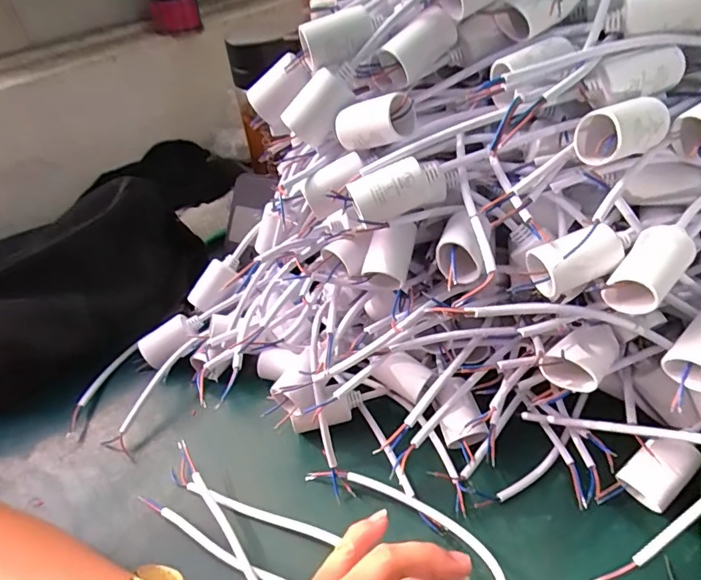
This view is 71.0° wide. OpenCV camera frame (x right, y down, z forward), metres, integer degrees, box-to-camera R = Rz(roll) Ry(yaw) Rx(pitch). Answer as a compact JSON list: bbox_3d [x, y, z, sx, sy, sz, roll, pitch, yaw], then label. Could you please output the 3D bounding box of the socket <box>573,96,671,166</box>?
[{"bbox_3d":[0.147,-0.087,0.264,0.043,0.029,0.028,-26,45,-21],"label":"socket"}]

